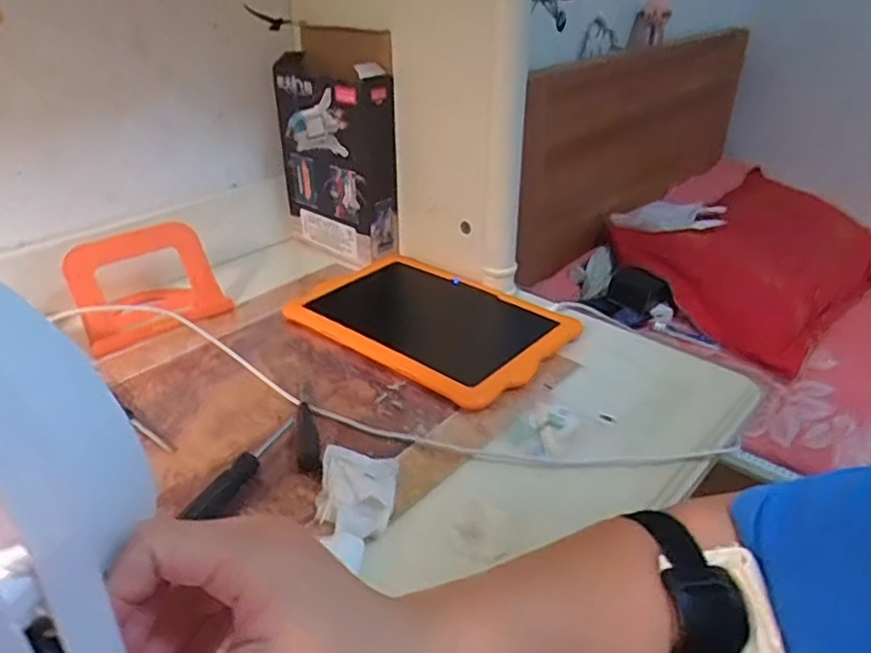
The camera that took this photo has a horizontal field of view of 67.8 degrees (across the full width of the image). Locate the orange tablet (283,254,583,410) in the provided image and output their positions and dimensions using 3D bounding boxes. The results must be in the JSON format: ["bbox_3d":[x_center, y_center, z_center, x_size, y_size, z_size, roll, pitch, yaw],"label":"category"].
[{"bbox_3d":[-0.006,-0.012,0.658,0.254,0.015,0.177,24,38,33],"label":"orange tablet"}]

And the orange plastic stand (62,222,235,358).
[{"bbox_3d":[-0.285,-0.043,0.642,0.064,0.088,0.130,27,40,36],"label":"orange plastic stand"}]

